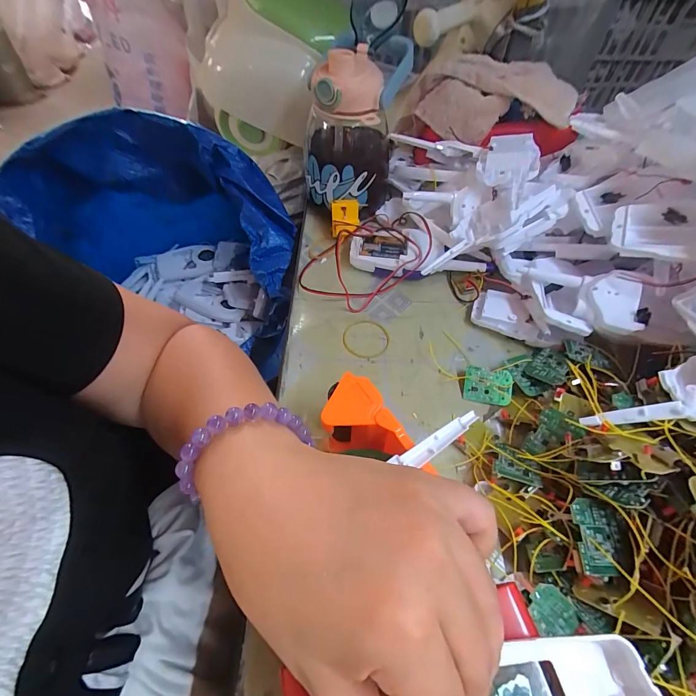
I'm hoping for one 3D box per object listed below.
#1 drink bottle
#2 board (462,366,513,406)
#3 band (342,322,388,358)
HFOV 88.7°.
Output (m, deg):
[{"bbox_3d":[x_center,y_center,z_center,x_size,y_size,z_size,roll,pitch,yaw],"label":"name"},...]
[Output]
[{"bbox_3d":[0.000,-0.268,0.444,0.103,0.169,0.116,4,54,2],"label":"drink bottle"},{"bbox_3d":[0.132,0.036,0.336,0.042,0.004,0.033,8,81,12],"label":"board"},{"bbox_3d":[0.019,-0.010,0.375,0.048,0.004,0.047,2,54,1],"label":"band"}]

